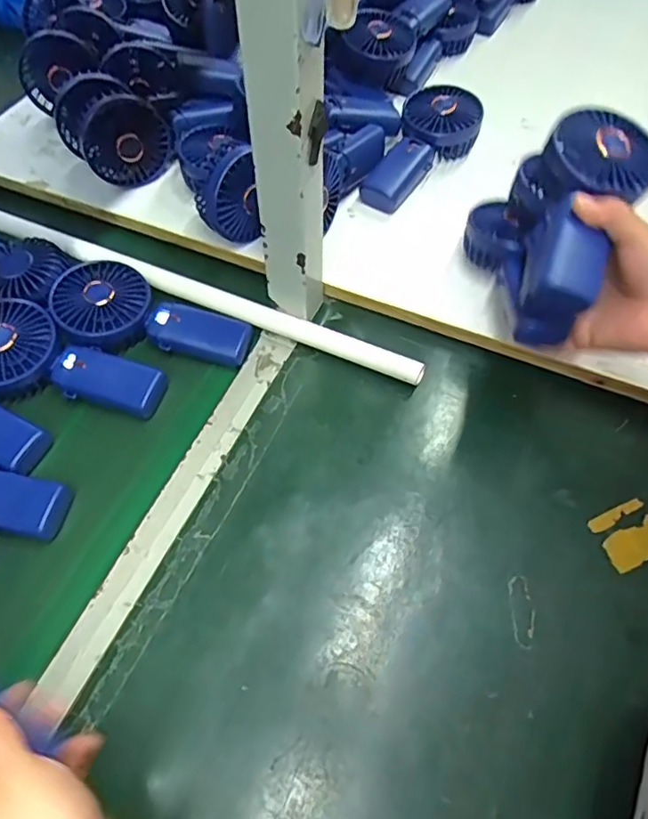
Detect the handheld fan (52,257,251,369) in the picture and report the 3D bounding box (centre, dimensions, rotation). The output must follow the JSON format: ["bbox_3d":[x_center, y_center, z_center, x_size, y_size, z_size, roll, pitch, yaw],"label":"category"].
[{"bbox_3d":[-0.160,-0.083,0.536,0.180,0.030,0.085,18,59,-3],"label":"handheld fan"}]

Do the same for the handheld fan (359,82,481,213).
[{"bbox_3d":[0.108,-0.287,0.629,0.084,0.046,0.184,24,61,15],"label":"handheld fan"}]

